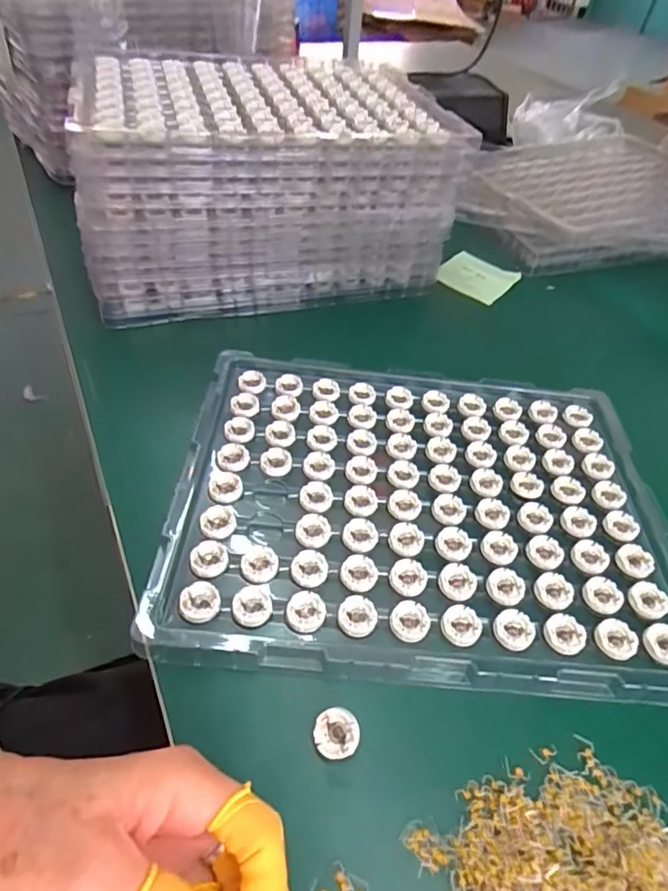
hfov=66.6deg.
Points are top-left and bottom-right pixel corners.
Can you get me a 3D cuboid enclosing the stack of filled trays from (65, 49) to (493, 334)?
[{"bbox_3d":[-0.079,-0.316,0.556,0.354,0.150,0.345,-9,50,-12],"label":"stack of filled trays"}]

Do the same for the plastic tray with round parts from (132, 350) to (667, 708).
[{"bbox_3d":[0.069,0.037,0.368,0.343,0.032,0.257,4,51,0],"label":"plastic tray with round parts"}]

